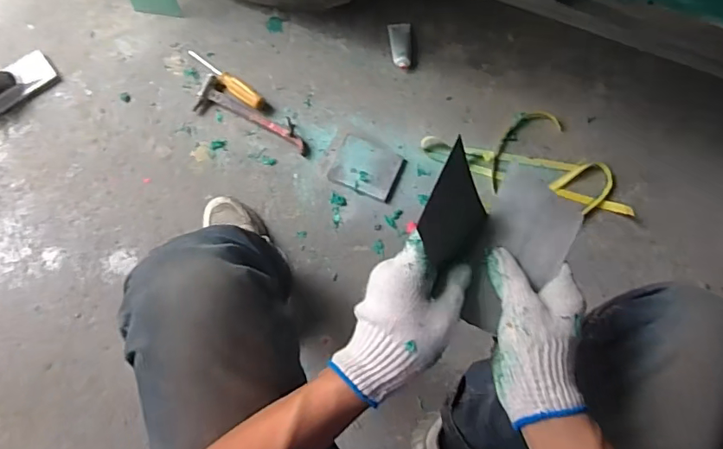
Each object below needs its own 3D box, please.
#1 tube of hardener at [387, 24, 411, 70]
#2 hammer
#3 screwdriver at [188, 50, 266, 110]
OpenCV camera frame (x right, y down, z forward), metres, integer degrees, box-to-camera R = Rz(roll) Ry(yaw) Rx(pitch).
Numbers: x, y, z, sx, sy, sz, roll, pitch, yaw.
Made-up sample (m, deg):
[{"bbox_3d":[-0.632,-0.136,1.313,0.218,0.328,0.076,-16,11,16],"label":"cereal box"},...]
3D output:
[{"bbox_3d":[0.078,-0.358,0.994,0.041,0.021,0.105,-4,76,-2],"label":"tube of hardener"},{"bbox_3d":[-0.205,-0.193,0.929,0.239,0.020,0.068,31,77,7],"label":"hammer"},{"bbox_3d":[-0.271,-0.285,0.964,0.190,0.030,0.035,34,78,7],"label":"screwdriver"}]

